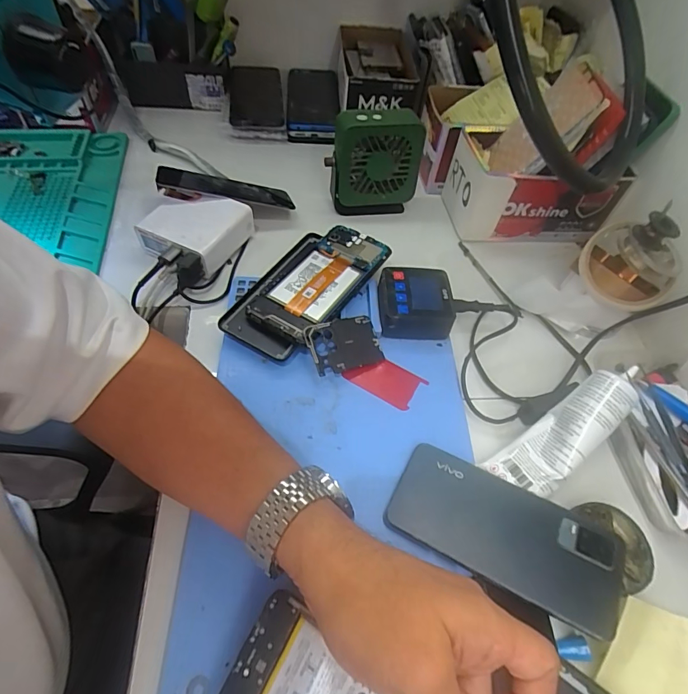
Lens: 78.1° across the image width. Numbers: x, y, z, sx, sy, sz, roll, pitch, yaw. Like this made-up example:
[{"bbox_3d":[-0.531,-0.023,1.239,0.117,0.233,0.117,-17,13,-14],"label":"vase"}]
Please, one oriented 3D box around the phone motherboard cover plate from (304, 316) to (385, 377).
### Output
[{"bbox_3d":[0.002,-0.002,0.384,0.068,0.006,0.047,-13,78,-28],"label":"phone motherboard cover plate"}]

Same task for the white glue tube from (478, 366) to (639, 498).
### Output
[{"bbox_3d":[0.182,0.069,0.343,0.137,0.024,0.043,-40,66,-2],"label":"white glue tube"}]

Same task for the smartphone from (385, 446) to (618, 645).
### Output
[{"bbox_3d":[0.114,0.132,0.308,0.159,0.006,0.075,22,56,18],"label":"smartphone"}]

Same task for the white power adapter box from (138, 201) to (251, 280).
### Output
[{"bbox_3d":[-0.160,-0.127,0.459,0.090,0.042,0.089,23,58,12],"label":"white power adapter box"}]

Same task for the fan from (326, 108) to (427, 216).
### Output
[{"bbox_3d":[0.035,-0.214,0.499,0.108,0.114,0.047,-1,56,-4],"label":"fan"}]

